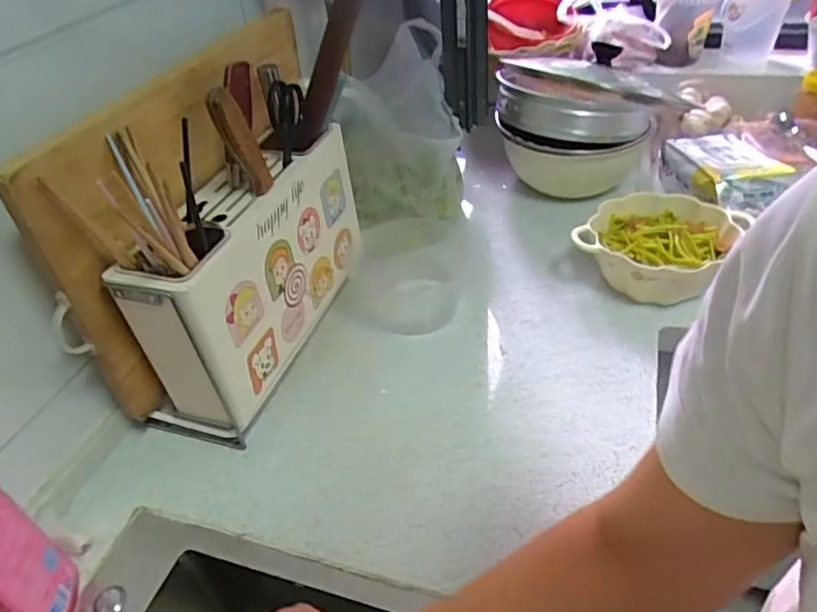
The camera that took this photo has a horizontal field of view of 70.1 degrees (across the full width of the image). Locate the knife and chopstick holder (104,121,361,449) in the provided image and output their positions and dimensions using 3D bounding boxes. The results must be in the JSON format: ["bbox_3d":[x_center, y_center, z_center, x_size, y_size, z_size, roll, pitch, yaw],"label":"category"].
[{"bbox_3d":[-0.180,-0.039,0.719,0.126,0.241,0.347,7,42,16],"label":"knife and chopstick holder"}]

